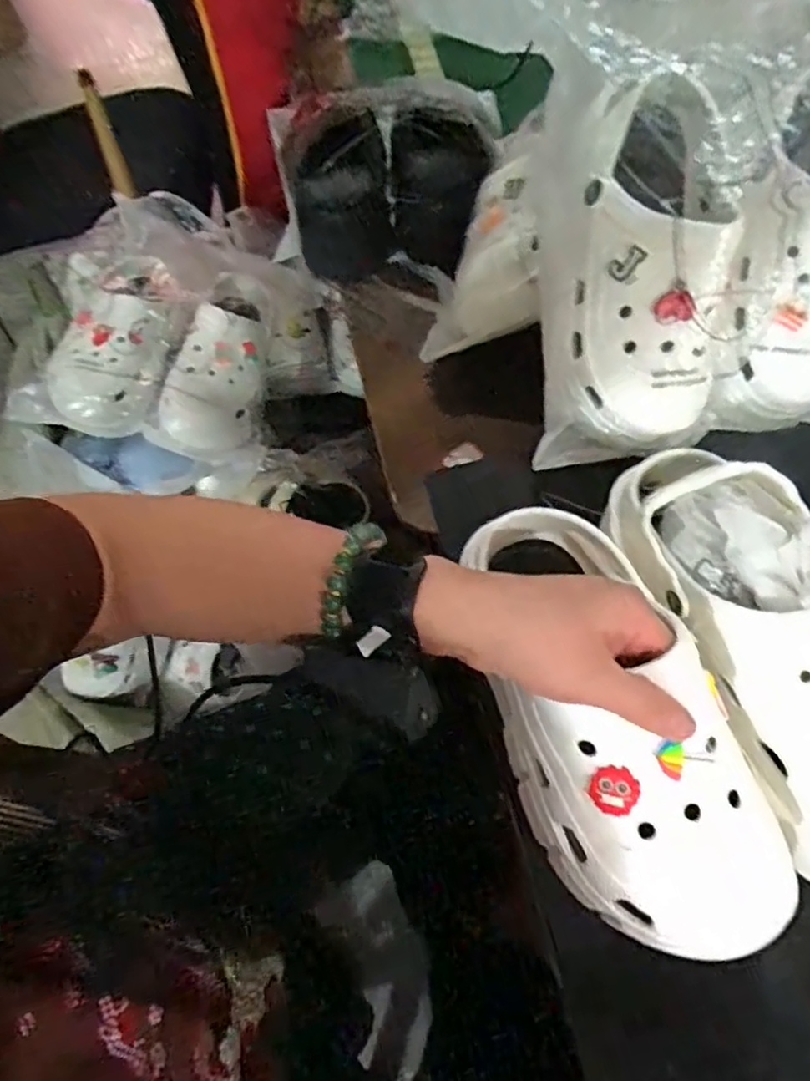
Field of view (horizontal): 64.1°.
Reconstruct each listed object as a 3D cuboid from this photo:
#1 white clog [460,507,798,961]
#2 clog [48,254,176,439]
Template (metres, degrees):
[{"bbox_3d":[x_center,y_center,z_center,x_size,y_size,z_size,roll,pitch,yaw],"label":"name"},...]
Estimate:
[{"bbox_3d":[0.105,0.093,0.340,0.100,0.082,0.235,-20,75,-8],"label":"white clog"},{"bbox_3d":[-0.335,-0.245,0.773,0.142,0.074,0.231,0,62,2],"label":"clog"}]

